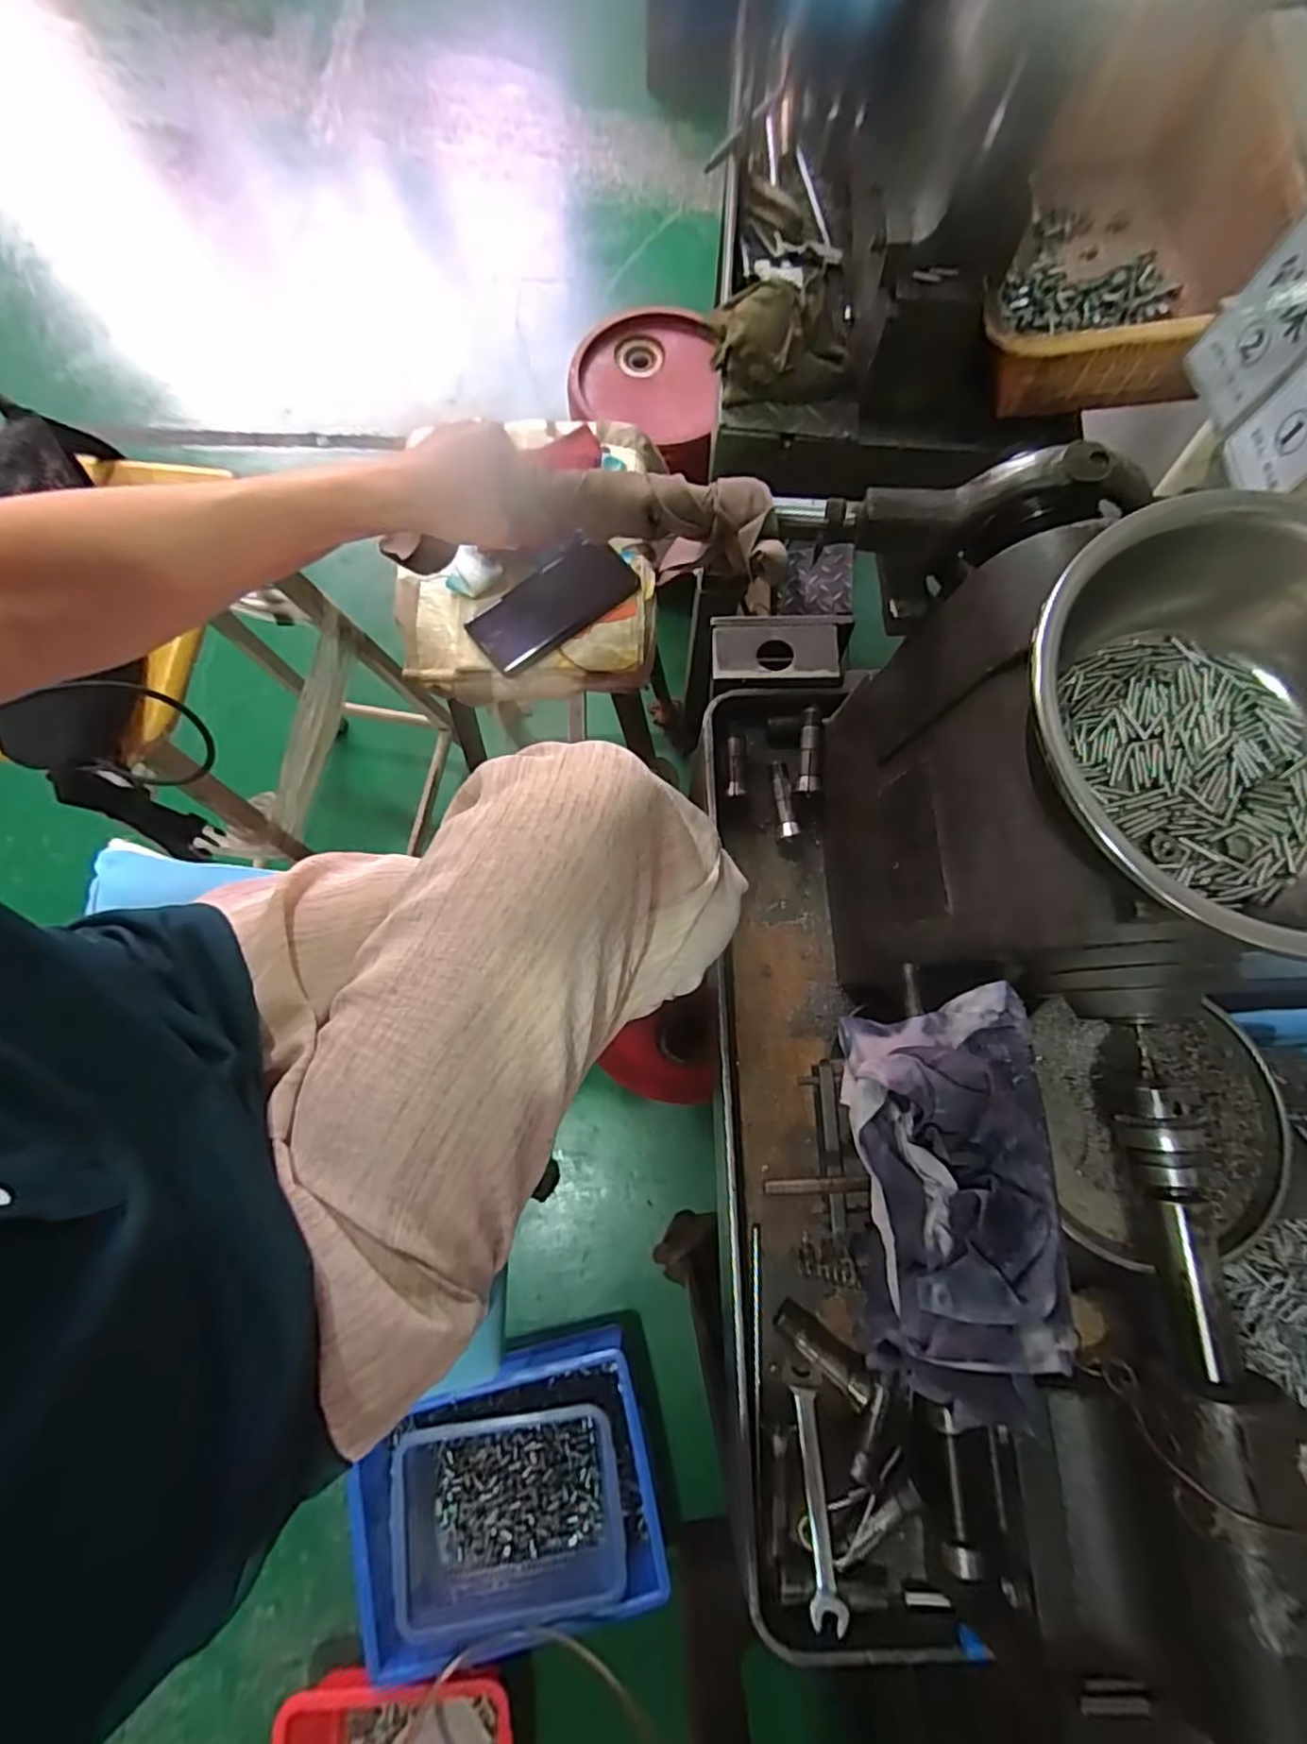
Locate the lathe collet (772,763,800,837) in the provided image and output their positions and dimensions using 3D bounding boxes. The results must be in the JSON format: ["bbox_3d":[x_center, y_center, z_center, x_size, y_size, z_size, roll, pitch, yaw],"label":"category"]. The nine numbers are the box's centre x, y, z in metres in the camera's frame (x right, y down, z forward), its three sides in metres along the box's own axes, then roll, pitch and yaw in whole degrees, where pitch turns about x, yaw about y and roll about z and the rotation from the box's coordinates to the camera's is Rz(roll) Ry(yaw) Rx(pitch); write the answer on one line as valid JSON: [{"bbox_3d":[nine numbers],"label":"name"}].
[{"bbox_3d":[0.115,-0.063,0.574,0.016,0.016,0.070,-3,76,-1],"label":"lathe collet"}]

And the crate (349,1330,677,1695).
[{"bbox_3d":[-0.224,0.908,0.968,0.432,0.125,0.311,-14,76,-4],"label":"crate"}]

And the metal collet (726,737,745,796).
[{"bbox_3d":[0.072,-0.092,0.571,0.015,0.015,0.057,4,76,1],"label":"metal collet"}]

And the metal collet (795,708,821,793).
[{"bbox_3d":[0.135,-0.104,0.570,0.017,0.022,0.071,1,76,0],"label":"metal collet"}]

